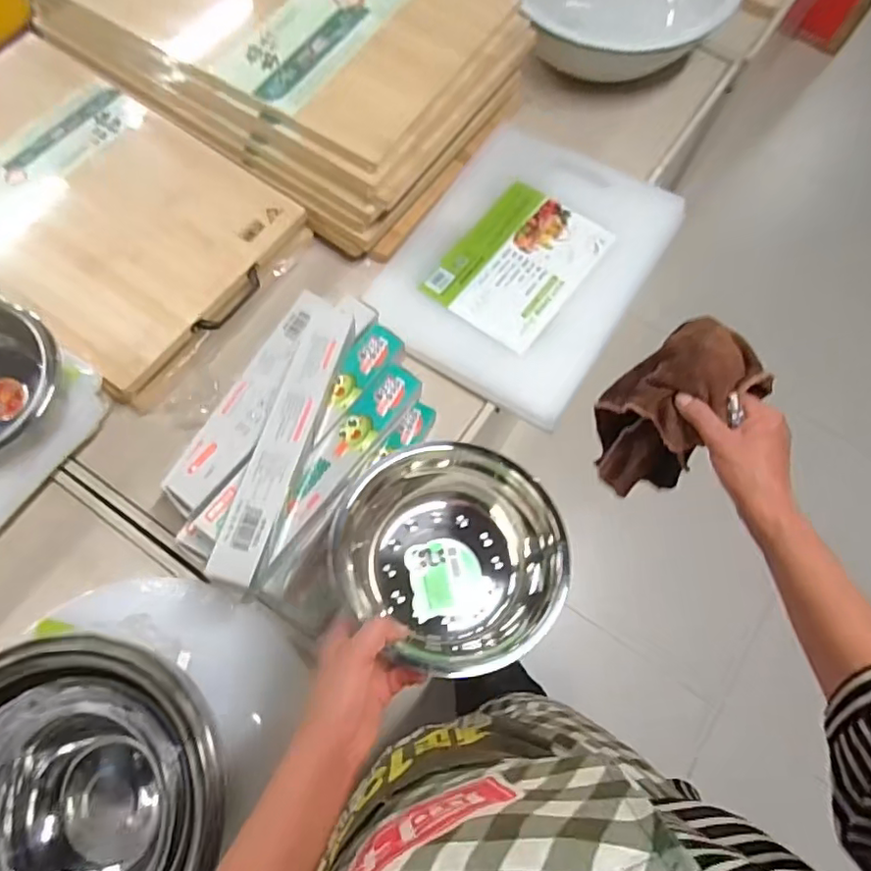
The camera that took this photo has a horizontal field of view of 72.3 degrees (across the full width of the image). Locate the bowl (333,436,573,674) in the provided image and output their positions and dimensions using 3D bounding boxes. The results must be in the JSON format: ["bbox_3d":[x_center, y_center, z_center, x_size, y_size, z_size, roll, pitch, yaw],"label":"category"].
[{"bbox_3d":[0.011,0.102,0.514,0.186,0.080,0.188,0,70,-1],"label":"bowl"}]

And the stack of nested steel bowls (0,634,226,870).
[{"bbox_3d":[-0.341,0.334,0.541,0.271,0.114,0.253,20,71,6],"label":"stack of nested steel bowls"}]

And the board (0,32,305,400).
[{"bbox_3d":[-0.507,-0.339,0.854,0.562,0.048,0.365,36,72,7],"label":"board"}]

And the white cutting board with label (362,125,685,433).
[{"bbox_3d":[0.135,-0.263,0.885,0.333,0.031,0.426,31,75,14],"label":"white cutting board with label"}]

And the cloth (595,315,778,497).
[{"bbox_3d":[0.214,-0.019,0.568,0.094,0.182,0.107,38,53,11],"label":"cloth"}]

